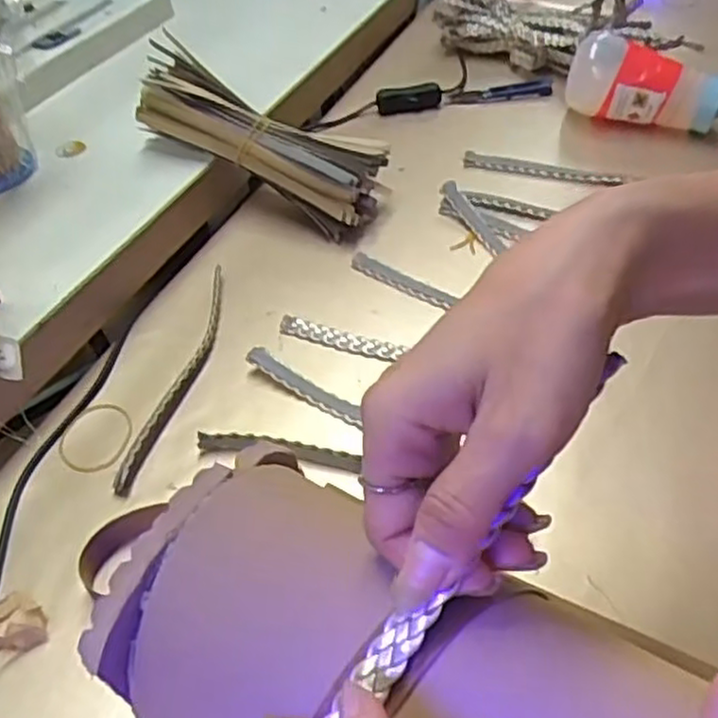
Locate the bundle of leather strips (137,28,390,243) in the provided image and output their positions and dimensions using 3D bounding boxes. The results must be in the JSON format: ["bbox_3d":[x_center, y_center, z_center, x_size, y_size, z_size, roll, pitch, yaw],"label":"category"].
[{"bbox_3d":[-0.078,-0.176,0.566,0.217,0.048,0.074,31,53,6],"label":"bundle of leather strips"}]

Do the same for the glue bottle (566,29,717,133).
[{"bbox_3d":[0.257,-0.228,0.616,0.156,0.061,0.049,29,54,28],"label":"glue bottle"}]

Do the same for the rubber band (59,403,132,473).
[{"bbox_3d":[-0.157,0.046,0.430,0.043,0.004,0.048,-6,47,-3],"label":"rubber band"}]

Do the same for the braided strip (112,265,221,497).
[{"bbox_3d":[-0.111,0.005,0.459,0.019,0.012,0.186,7,47,9],"label":"braided strip"}]

